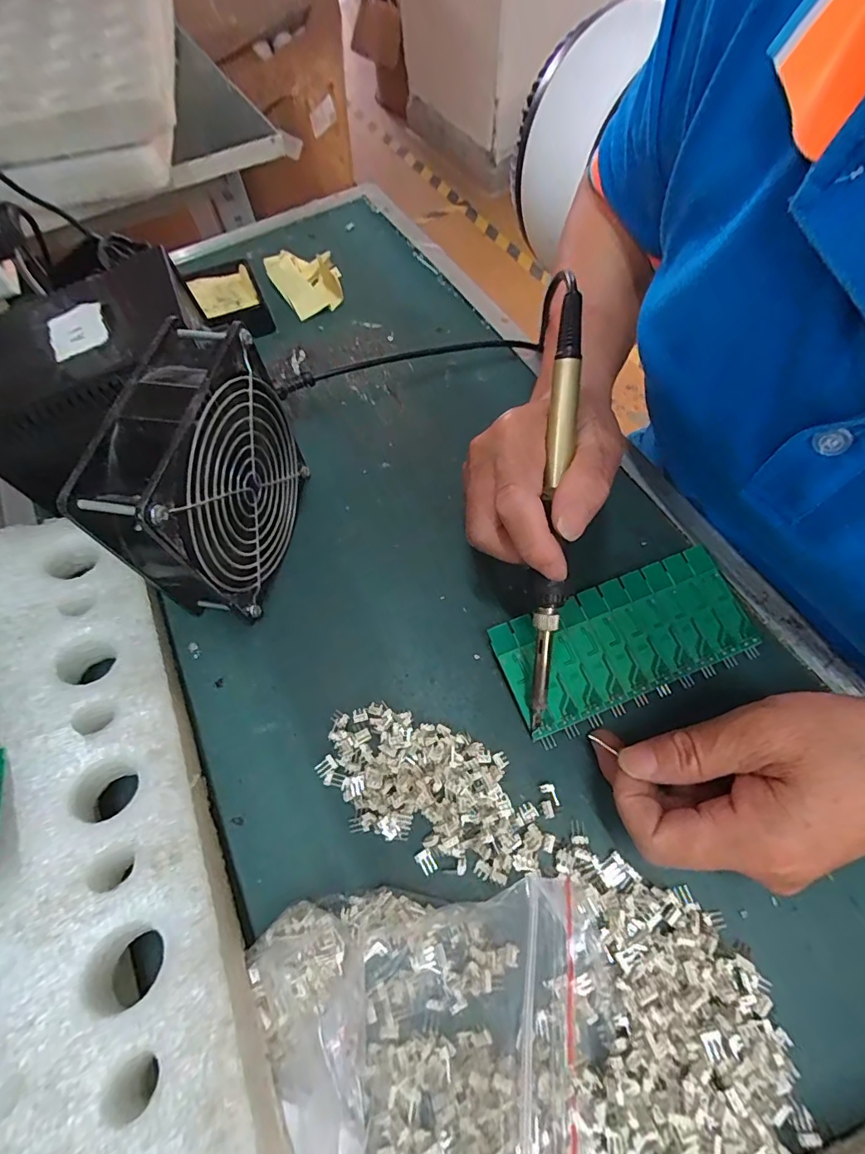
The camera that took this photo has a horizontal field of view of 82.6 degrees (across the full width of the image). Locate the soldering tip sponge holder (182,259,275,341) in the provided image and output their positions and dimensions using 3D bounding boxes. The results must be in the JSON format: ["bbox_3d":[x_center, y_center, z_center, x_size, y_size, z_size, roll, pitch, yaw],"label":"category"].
[{"bbox_3d":[-0.172,-0.234,0.421,0.054,0.028,0.075,-24,64,-9],"label":"soldering tip sponge holder"}]

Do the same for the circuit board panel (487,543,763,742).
[{"bbox_3d":[0.107,0.034,0.277,0.138,0.014,0.062,-21,63,-7],"label":"circuit board panel"}]

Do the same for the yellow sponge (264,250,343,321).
[{"bbox_3d":[-0.108,-0.259,0.431,0.055,0.022,0.066,-26,64,-10],"label":"yellow sponge"}]

